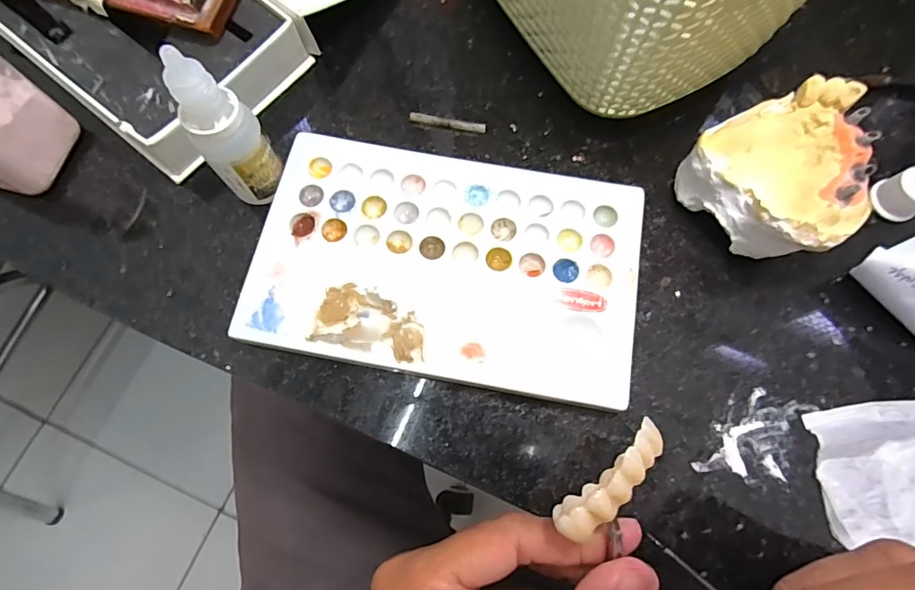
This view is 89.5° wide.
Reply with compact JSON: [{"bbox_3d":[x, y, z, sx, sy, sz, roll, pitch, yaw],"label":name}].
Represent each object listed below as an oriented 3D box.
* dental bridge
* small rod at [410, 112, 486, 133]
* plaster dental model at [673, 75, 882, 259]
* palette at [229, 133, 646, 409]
[{"bbox_3d":[0.049,0.058,0.144,0.043,0.007,0.013,-42,78,-9],"label":"dental bridge"},{"bbox_3d":[-0.004,-0.081,0.216,0.036,0.004,0.004,10,73,2],"label":"small rod"},{"bbox_3d":[0.131,-0.048,0.188,0.059,0.042,0.064,-35,77,-10],"label":"plaster dental model"},{"bbox_3d":[-0.003,-0.013,0.192,0.152,0.012,0.094,11,73,2],"label":"palette"}]

